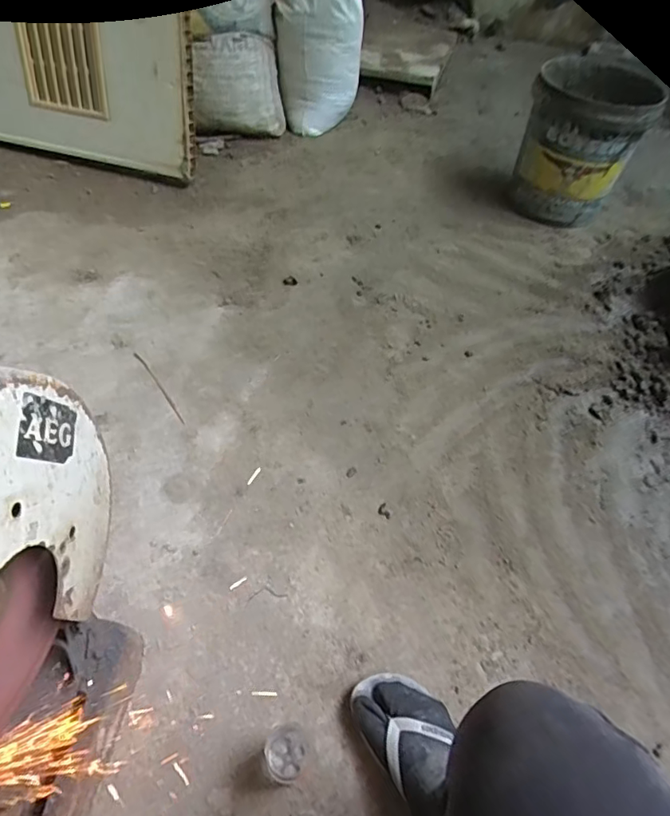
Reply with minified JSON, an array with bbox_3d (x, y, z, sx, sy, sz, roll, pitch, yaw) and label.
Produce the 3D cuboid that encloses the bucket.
[{"bbox_3d":[0.632,-0.691,1.364,0.271,0.361,0.271,3,52,-4],"label":"bucket"}]

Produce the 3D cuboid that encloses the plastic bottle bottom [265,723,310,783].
[{"bbox_3d":[-0.058,0.431,0.653,0.055,0.022,0.059,3,52,-4],"label":"plastic bottle bottom"}]

